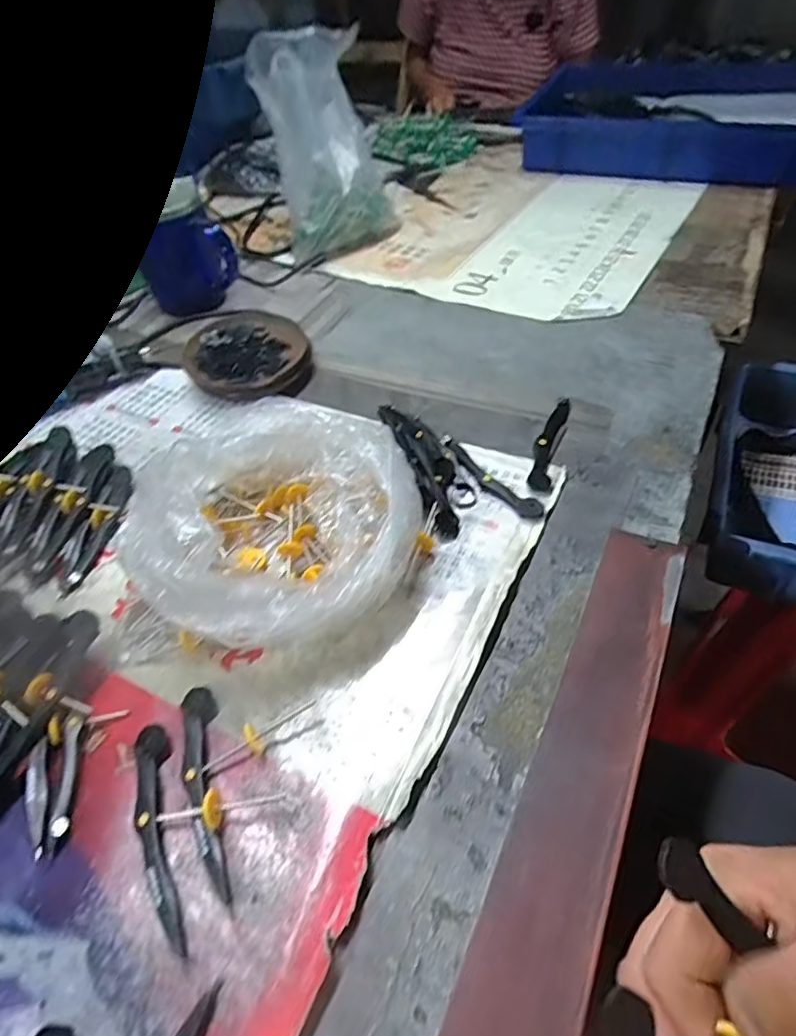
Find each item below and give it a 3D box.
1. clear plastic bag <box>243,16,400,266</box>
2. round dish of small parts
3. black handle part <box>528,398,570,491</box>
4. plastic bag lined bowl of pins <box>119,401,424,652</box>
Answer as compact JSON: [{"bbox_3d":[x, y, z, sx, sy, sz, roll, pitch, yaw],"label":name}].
[{"bbox_3d":[-0.095,-0.445,0.725,0.138,0.241,0.106,-21,12,-13],"label":"clear plastic bag"},{"bbox_3d":[-0.143,-0.157,0.570,0.114,0.028,0.116,-3,48,3],"label":"round dish of small parts"},{"bbox_3d":[0.120,-0.060,0.469,0.019,0.013,0.108,12,50,16],"label":"black handle part"},{"bbox_3d":[-0.079,0.004,0.382,0.162,0.073,0.160,-3,48,3],"label":"plastic bag lined bowl of pins"}]

